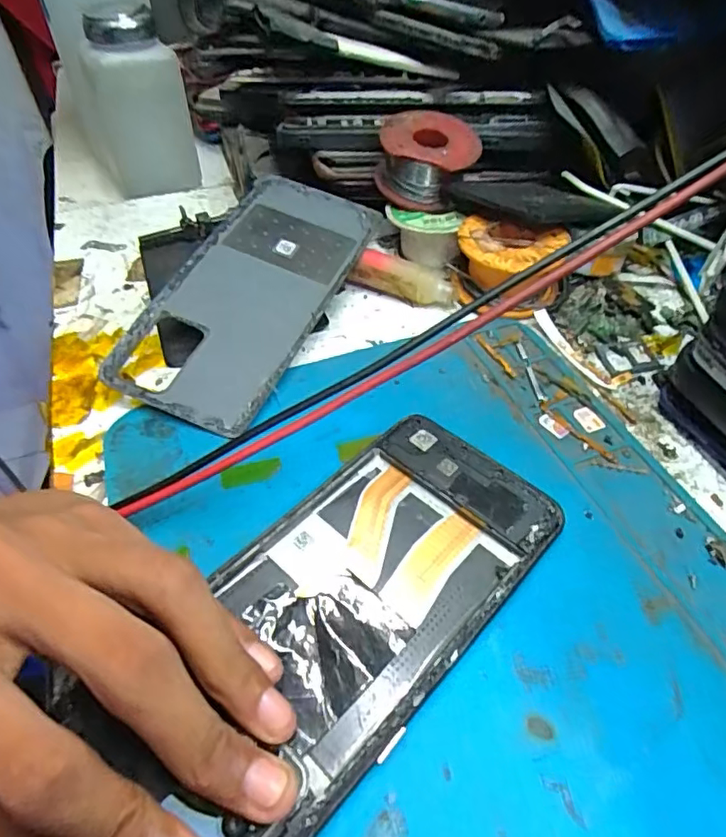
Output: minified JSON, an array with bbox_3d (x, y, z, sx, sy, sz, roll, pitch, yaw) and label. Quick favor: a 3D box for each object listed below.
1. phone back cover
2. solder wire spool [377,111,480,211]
[{"bbox_3d":[-0.052,-0.063,0.270,0.072,0.008,0.153,21,60,9],"label":"phone back cover"},{"bbox_3d":[0.034,-0.140,0.304,0.052,0.038,0.052,-1,48,1],"label":"solder wire spool"}]

